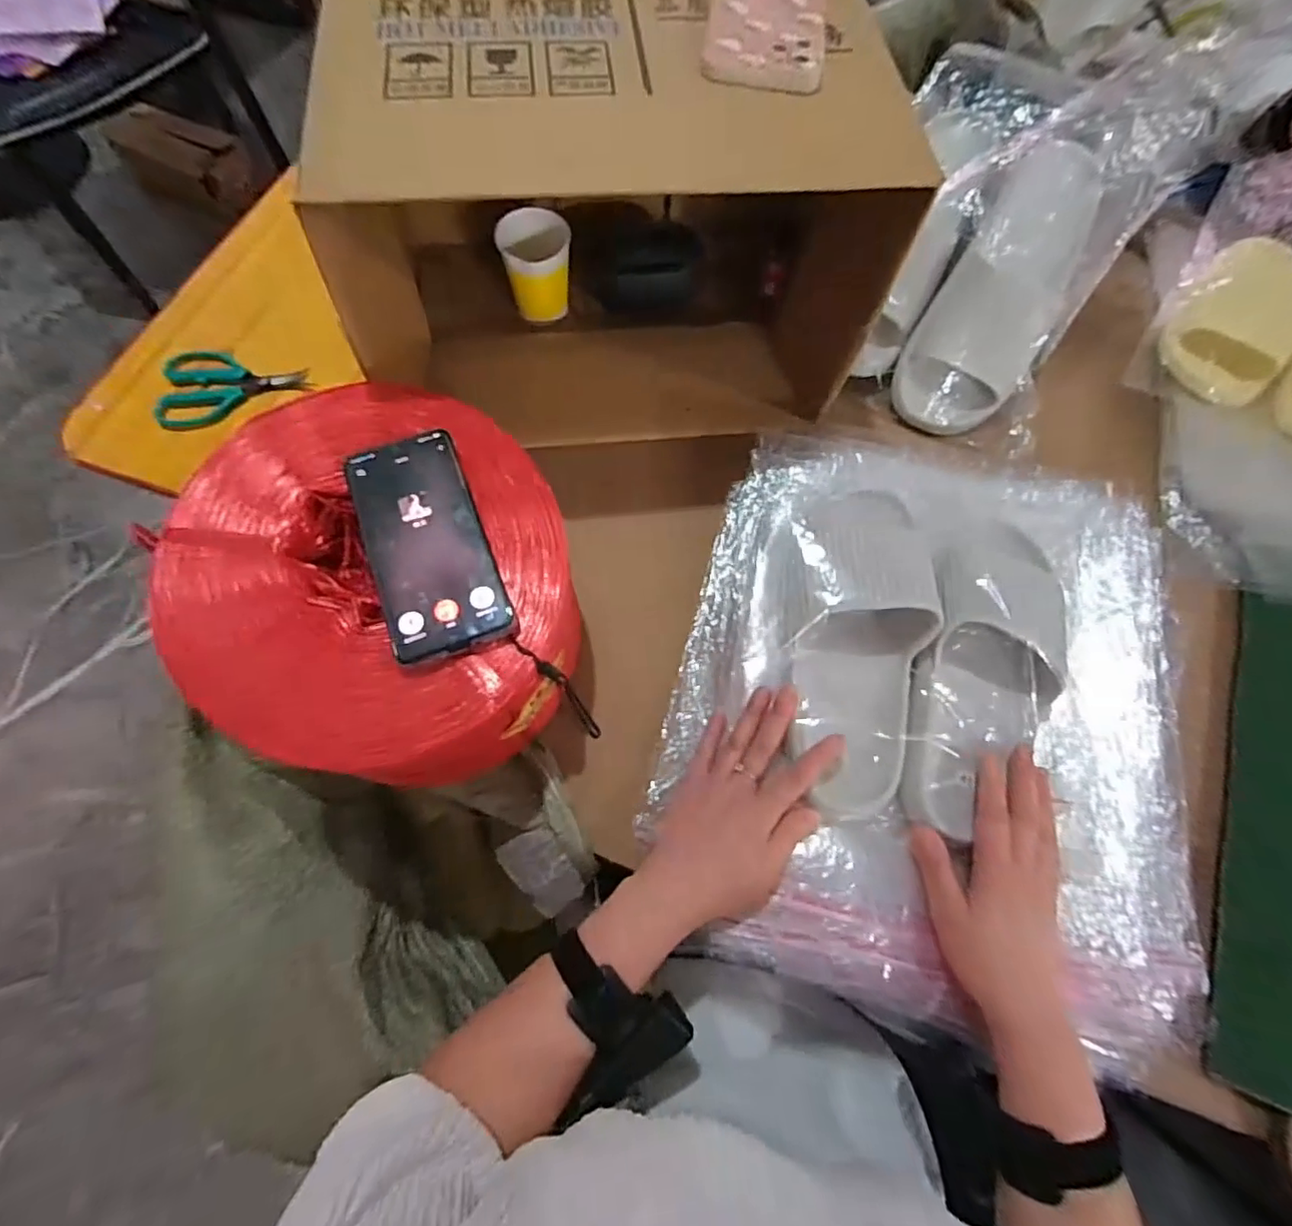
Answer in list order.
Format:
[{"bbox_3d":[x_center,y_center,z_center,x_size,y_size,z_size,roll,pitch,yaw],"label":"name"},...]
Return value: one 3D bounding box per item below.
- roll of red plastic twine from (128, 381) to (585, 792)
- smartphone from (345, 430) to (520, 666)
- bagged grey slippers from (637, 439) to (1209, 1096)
[{"bbox_3d":[-0.188,-0.019,0.447,0.259,0.115,0.295,-39,73,-15],"label":"roll of red plastic twine"},{"bbox_3d":[-0.145,-0.047,0.400,0.074,0.014,0.162,-21,69,-9],"label":"smartphone"},{"bbox_3d":[0.232,0.063,0.470,0.400,0.081,0.441,15,68,5],"label":"bagged grey slippers"}]

